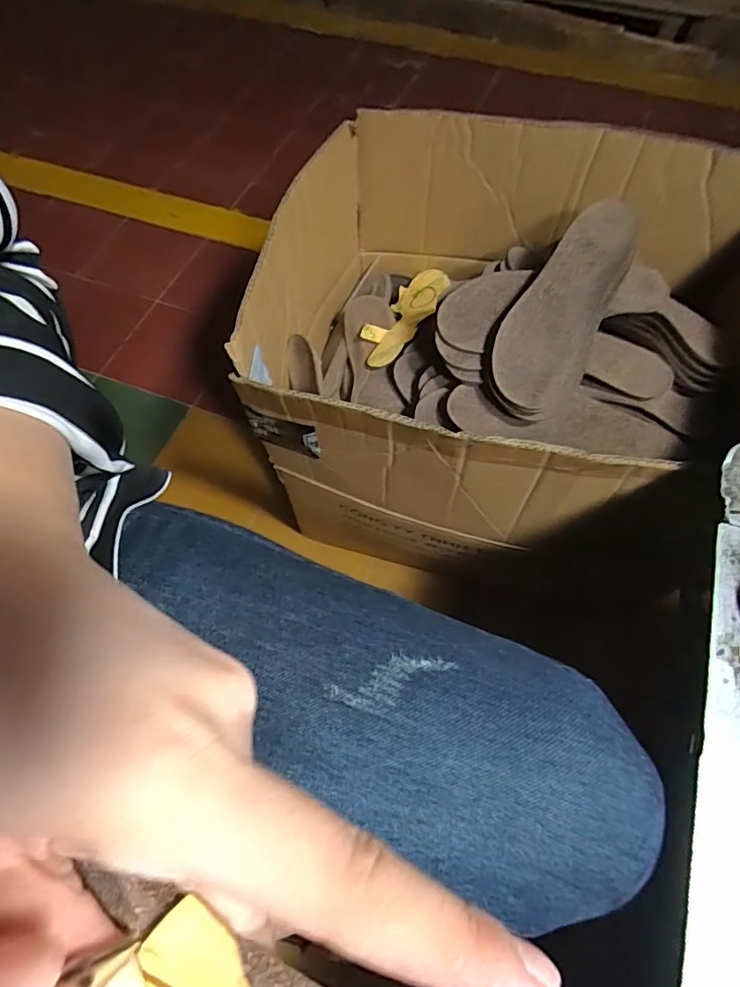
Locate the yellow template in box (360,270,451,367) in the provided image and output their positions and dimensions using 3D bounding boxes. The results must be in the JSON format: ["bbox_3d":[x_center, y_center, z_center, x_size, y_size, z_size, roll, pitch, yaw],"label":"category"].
[{"bbox_3d":[0.045,-0.237,0.699,0.067,0.031,0.226,19,51,11],"label":"yellow template in box"}]

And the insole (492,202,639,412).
[{"bbox_3d":[0.200,-0.195,0.541,0.089,0.025,0.238,27,84,14],"label":"insole"}]

